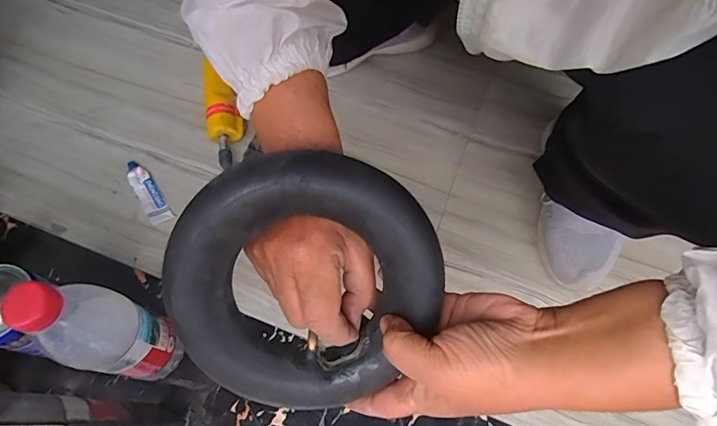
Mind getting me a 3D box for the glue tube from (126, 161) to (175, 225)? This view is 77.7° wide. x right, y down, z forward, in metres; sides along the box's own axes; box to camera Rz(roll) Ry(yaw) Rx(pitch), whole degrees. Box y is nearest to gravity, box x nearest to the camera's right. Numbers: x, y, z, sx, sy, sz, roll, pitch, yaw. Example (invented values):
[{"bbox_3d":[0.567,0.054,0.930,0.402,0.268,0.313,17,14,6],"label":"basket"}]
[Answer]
[{"bbox_3d":[-0.271,-0.027,0.571,0.027,0.008,0.097,-32,70,-15],"label":"glue tube"}]

